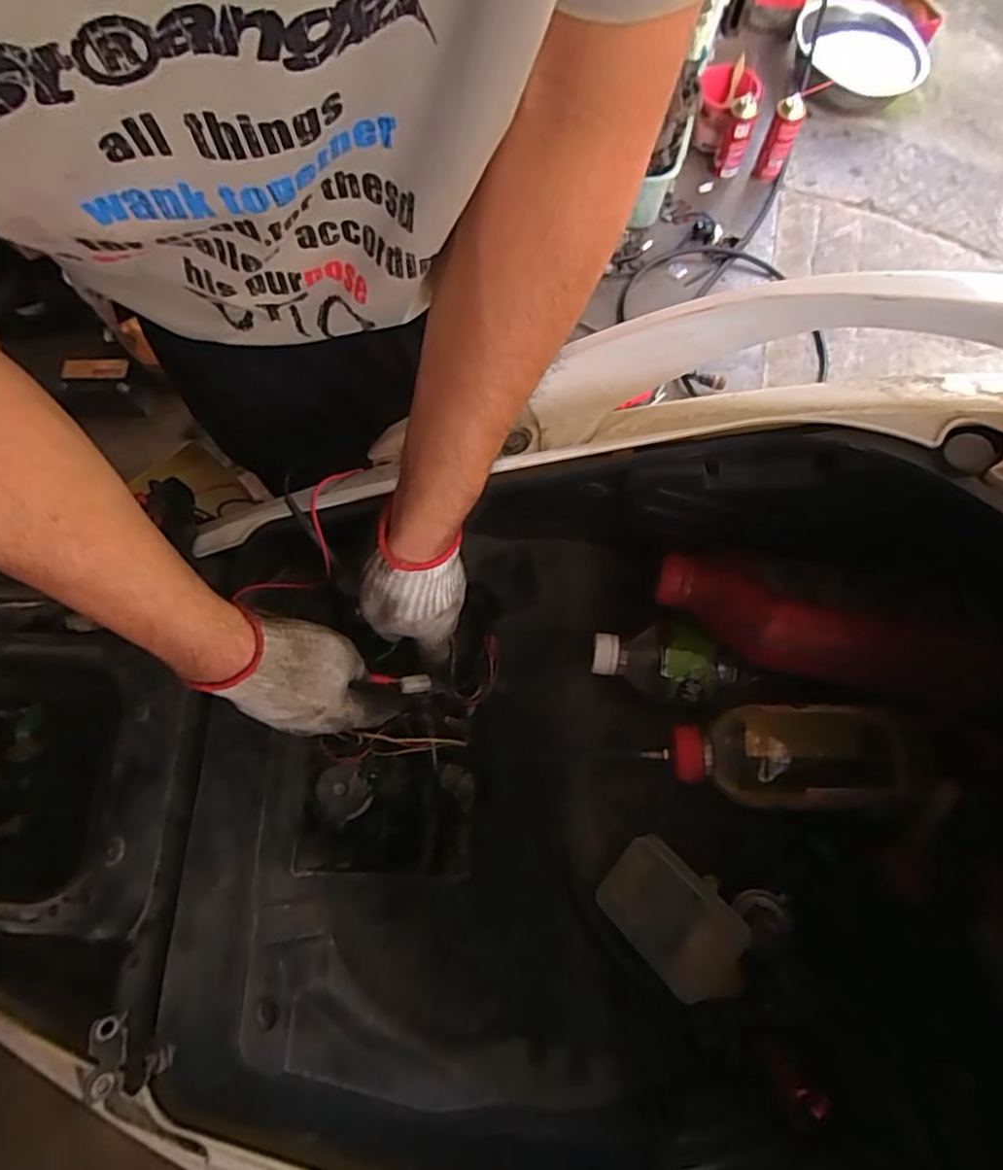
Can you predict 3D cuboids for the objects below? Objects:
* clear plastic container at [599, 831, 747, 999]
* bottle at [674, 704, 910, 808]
[{"bbox_3d":[0.122,0.234,0.443,0.096,0.030,0.069,41,91,30],"label":"clear plastic container"},{"bbox_3d":[0.204,0.120,0.440,0.164,0.063,0.067,-2,72,1],"label":"bottle"}]

